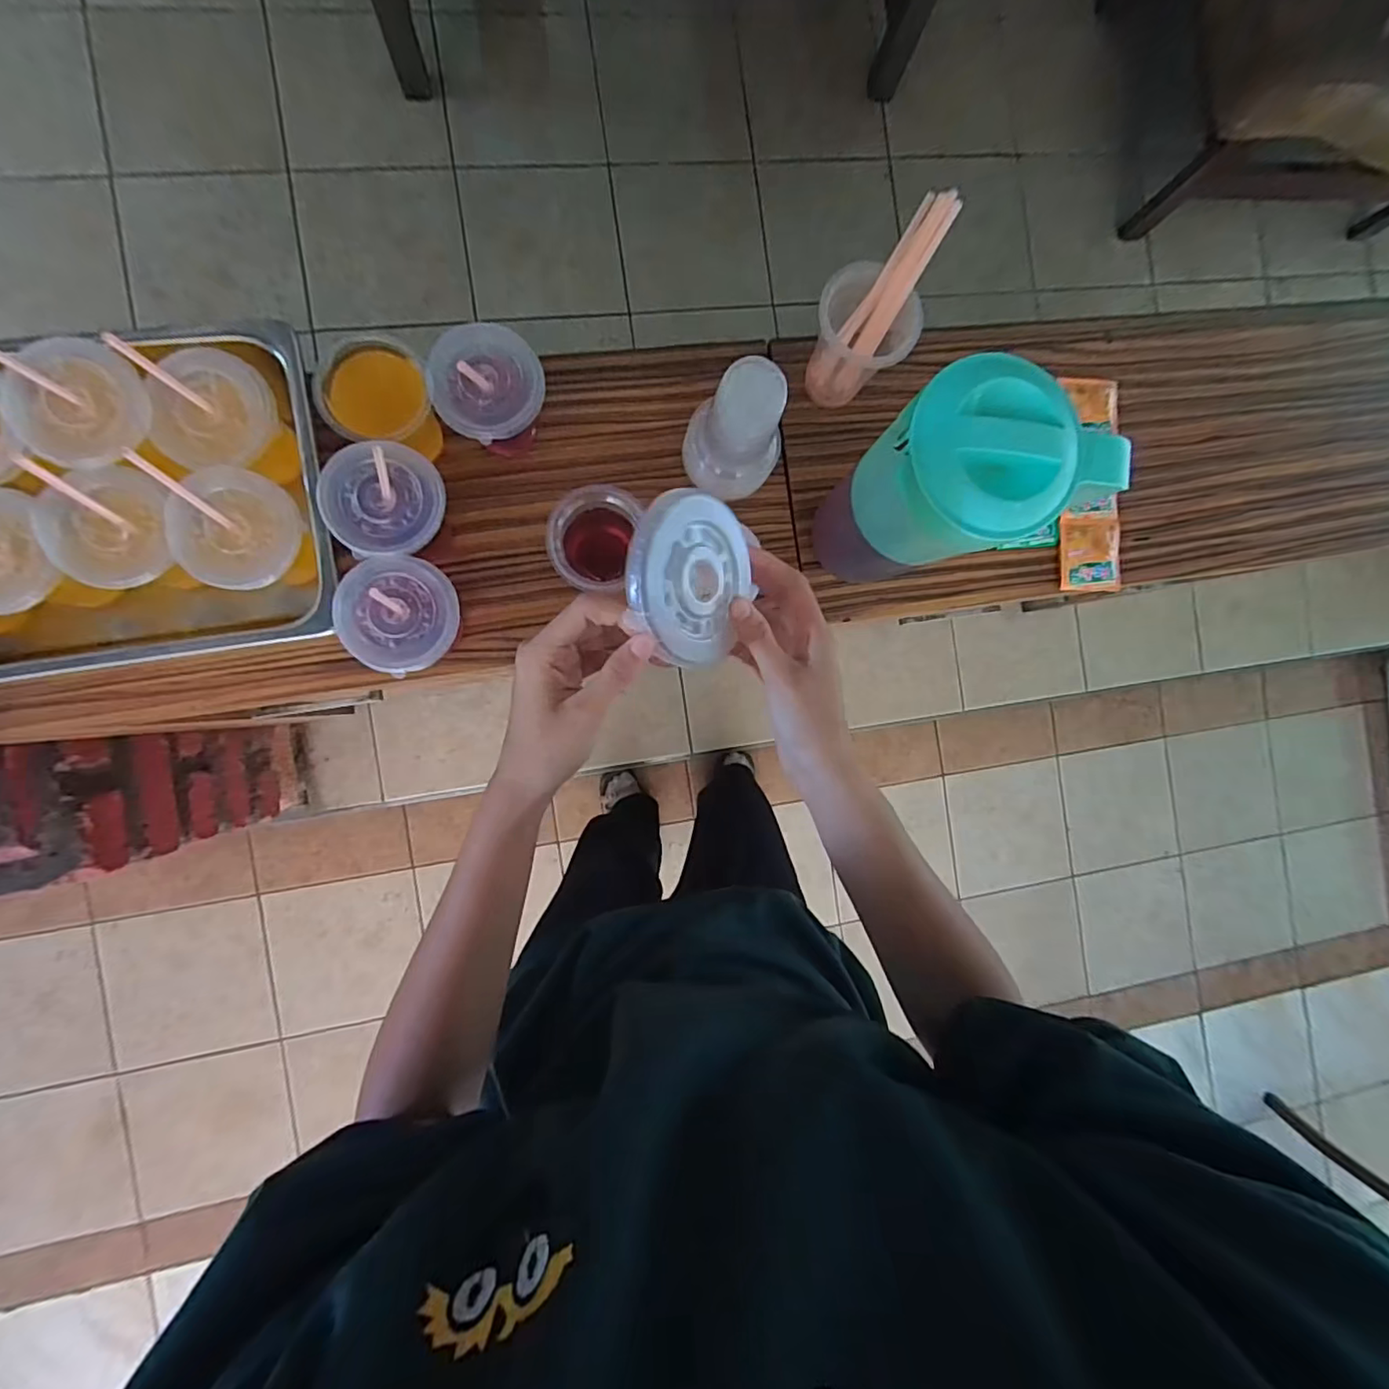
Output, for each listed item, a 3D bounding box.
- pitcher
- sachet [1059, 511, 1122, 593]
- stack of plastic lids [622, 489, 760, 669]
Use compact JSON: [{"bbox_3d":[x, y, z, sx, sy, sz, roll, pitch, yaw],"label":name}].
[{"bbox_3d":[0.199,-0.167,0.493,0.147,0.241,0.104,-16,92,-8],"label":"pitcher"},{"bbox_3d":[0.432,-0.154,0.640,0.069,0.011,0.081,-3,92,-9],"label":"sachet"},{"bbox_3d":[-0.006,-0.061,0.314,0.084,0.018,0.088,9,92,-50],"label":"stack of plastic lids"}]

